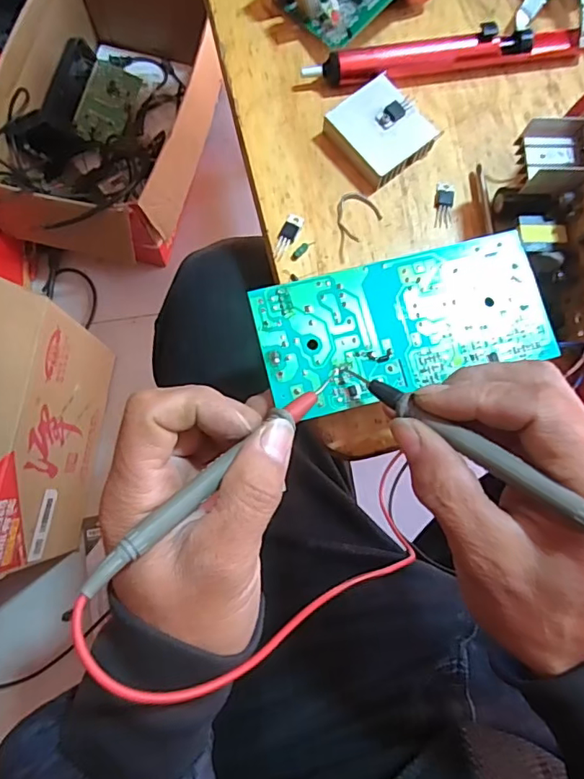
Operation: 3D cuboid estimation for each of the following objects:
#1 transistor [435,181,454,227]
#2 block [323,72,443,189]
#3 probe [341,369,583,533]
[{"bbox_3d":[0.095,-0.116,0.328,0.010,0.005,0.030,6,79,0],"label":"transistor"},{"bbox_3d":[0.054,-0.159,0.325,0.048,0.018,0.054,-35,82,-7],"label":"block"},{"bbox_3d":[0.075,0.024,0.221,0.149,0.013,0.008,35,79,35],"label":"probe"}]

